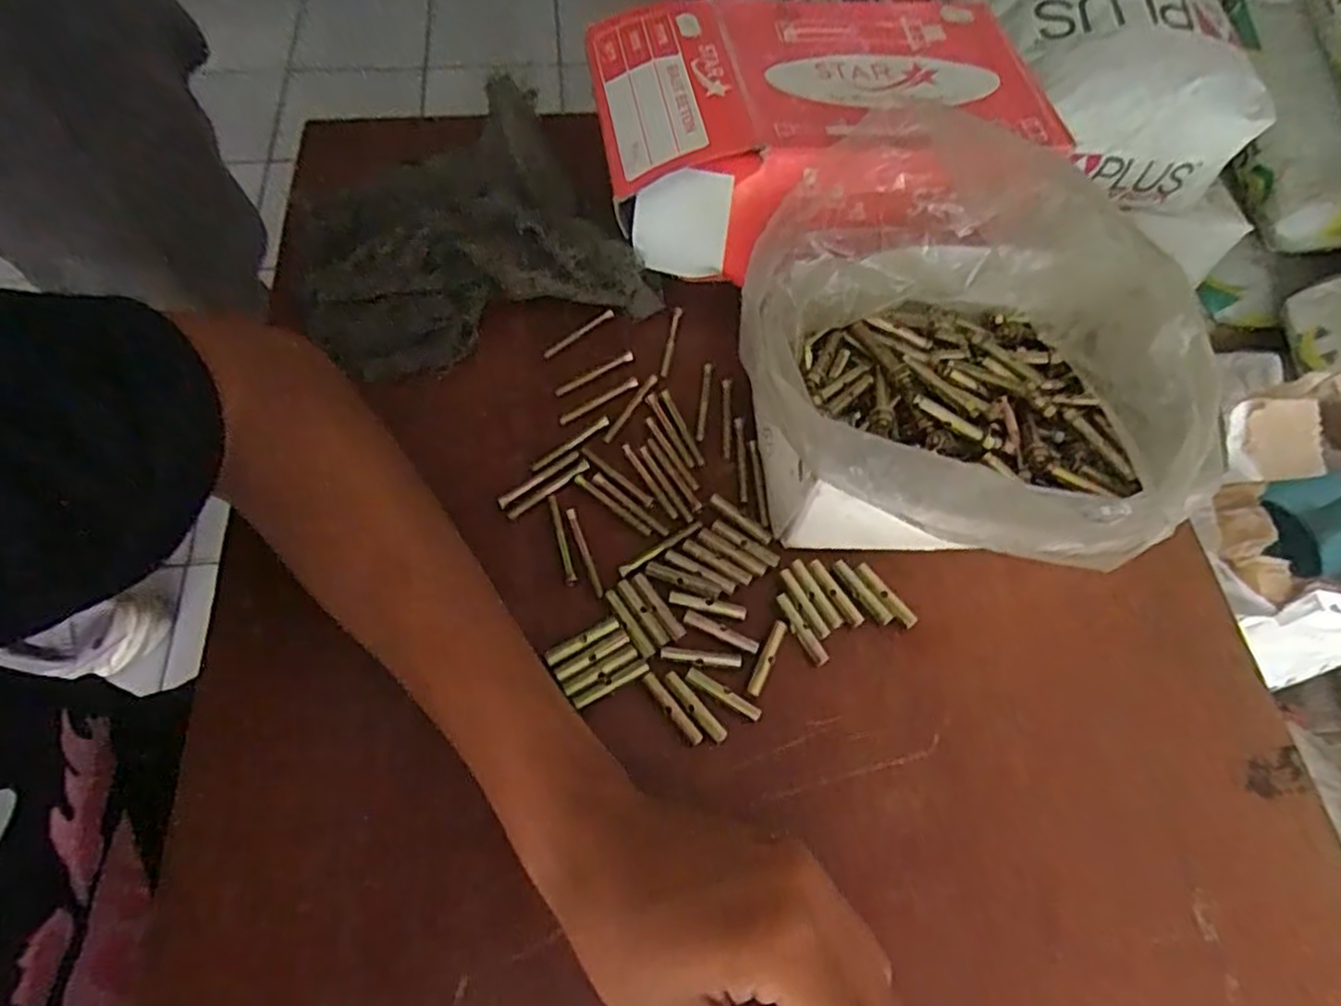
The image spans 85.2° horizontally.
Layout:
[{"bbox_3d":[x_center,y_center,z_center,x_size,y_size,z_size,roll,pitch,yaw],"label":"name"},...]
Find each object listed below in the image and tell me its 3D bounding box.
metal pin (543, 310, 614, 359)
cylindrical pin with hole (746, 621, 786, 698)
[{"bbox_3d":[-0.051,-0.094,0.408,0.047,0.004,0.005,-37,71,-19],"label":"metal pin"},{"bbox_3d":[0.044,0.069,0.328,0.007,0.004,0.036,24,64,9],"label":"cylindrical pin with hole"}]

